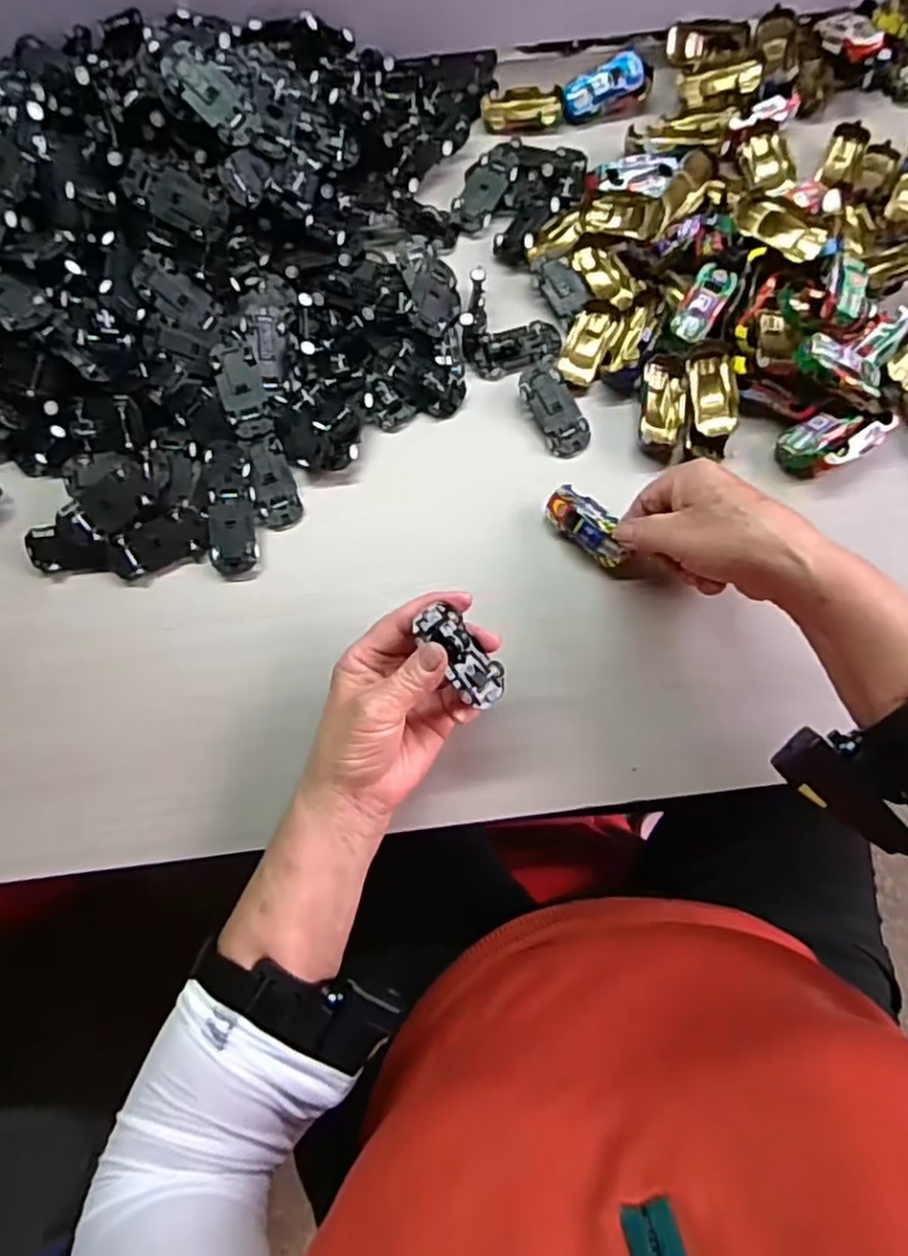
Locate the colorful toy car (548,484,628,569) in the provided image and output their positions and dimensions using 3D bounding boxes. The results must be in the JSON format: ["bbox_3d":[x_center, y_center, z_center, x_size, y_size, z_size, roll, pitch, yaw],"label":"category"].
[{"bbox_3d":[0.087,-0.067,0.458,0.059,0.018,0.030,40,120,19],"label":"colorful toy car"}]

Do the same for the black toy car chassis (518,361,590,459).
[{"bbox_3d":[0.069,-0.152,0.486,0.031,0.013,0.069,-29,77,-6],"label":"black toy car chassis"}]

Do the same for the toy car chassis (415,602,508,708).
[{"bbox_3d":[0.005,0.016,0.394,0.025,0.016,0.062,-39,98,-6],"label":"toy car chassis"}]

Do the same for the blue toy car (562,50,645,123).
[{"bbox_3d":[0.117,-0.422,0.546,0.064,0.016,0.029,-24,76,-5],"label":"blue toy car"}]

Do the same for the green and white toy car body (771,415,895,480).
[{"bbox_3d":[0.253,-0.127,0.470,0.070,0.030,0.038,-24,77,-5],"label":"green and white toy car body"}]

